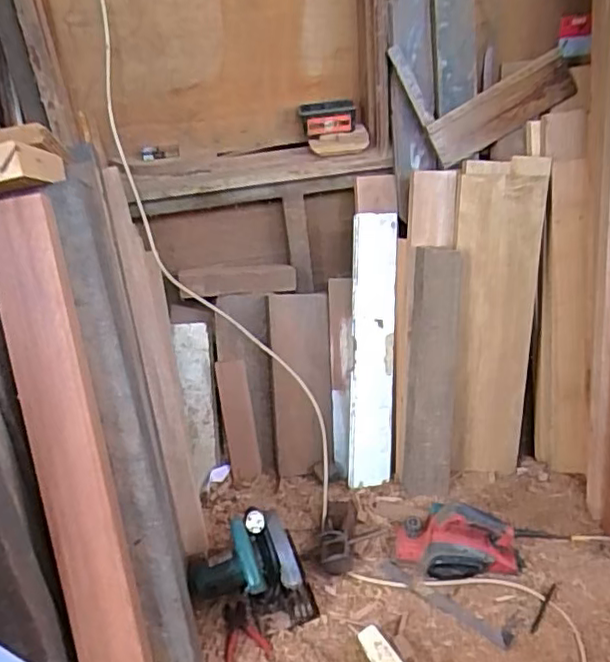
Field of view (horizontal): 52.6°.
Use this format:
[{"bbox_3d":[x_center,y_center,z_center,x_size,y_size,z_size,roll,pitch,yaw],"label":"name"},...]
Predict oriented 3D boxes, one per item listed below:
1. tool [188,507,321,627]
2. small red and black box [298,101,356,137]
[{"bbox_3d":[-0.118,0.487,1.275,0.243,0.197,0.189,-10,32,-7],"label":"tool"},{"bbox_3d":[0.060,-0.515,1.495,0.136,0.077,0.061,-8,32,-5],"label":"small red and black box"}]

